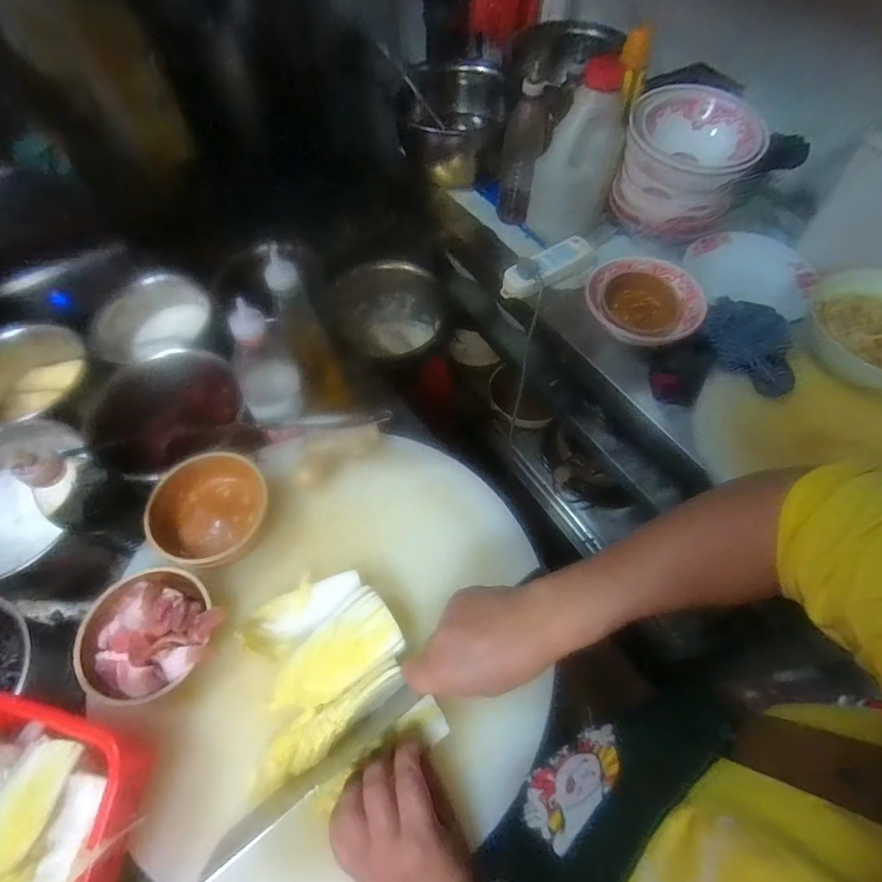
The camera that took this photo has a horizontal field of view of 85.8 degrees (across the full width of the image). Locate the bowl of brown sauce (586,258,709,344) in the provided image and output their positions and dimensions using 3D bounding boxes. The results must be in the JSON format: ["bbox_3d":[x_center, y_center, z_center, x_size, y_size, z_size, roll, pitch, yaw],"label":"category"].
[{"bbox_3d":[0.302,-0.199,0.722,0.145,0.068,0.169,-36,66,-18],"label":"bowl of brown sauce"}]

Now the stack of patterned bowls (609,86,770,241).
[{"bbox_3d":[0.387,-0.440,0.770,0.194,0.148,0.180,22,63,13],"label":"stack of patterned bowls"}]

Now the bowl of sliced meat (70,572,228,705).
[{"bbox_3d":[-0.268,0.173,0.430,0.115,0.046,0.112,0,60,1],"label":"bowl of sliced meat"}]

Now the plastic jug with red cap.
[{"bbox_3d":[0.223,-0.453,0.780,0.125,0.216,0.080,-23,62,-12],"label":"plastic jug with red cap"}]

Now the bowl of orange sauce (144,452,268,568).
[{"bbox_3d":[-0.247,0.068,0.489,0.108,0.055,0.113,0,60,1],"label":"bowl of orange sauce"}]

